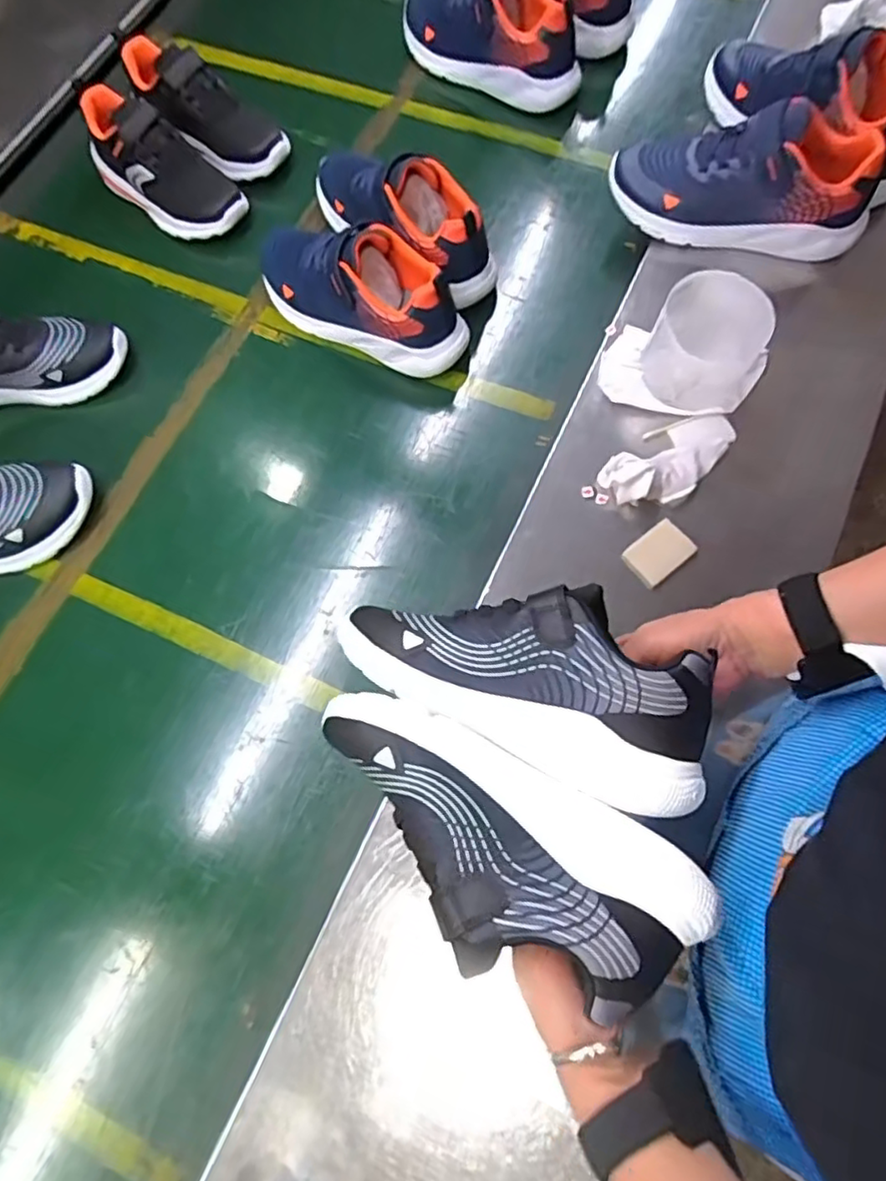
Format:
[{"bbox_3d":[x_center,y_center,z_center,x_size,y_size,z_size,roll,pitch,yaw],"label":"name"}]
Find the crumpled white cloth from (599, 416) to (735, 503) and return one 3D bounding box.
[{"bbox_3d":[0.213,-0.118,0.583,0.135,0.034,0.062,-26,73,-7],"label":"crumpled white cloth"}]

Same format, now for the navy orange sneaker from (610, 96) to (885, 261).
[{"bbox_3d":[0.295,-0.406,0.630,0.246,0.105,0.084,11,72,6],"label":"navy orange sneaker"}]

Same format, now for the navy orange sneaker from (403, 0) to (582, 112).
[{"bbox_3d":[0.059,-0.695,0.781,0.242,0.103,0.091,30,75,11],"label":"navy orange sneaker"}]

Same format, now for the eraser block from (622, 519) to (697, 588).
[{"bbox_3d":[0.195,-0.033,0.570,0.058,0.014,0.040,-37,74,-10],"label":"eraser block"}]

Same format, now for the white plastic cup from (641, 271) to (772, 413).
[{"bbox_3d":[0.243,-0.228,0.583,0.092,0.086,0.095,-1,71,2],"label":"white plastic cup"}]

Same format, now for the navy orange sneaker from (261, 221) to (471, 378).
[{"bbox_3d":[-0.089,-0.318,0.654,0.240,0.108,0.090,26,74,10],"label":"navy orange sneaker"}]

